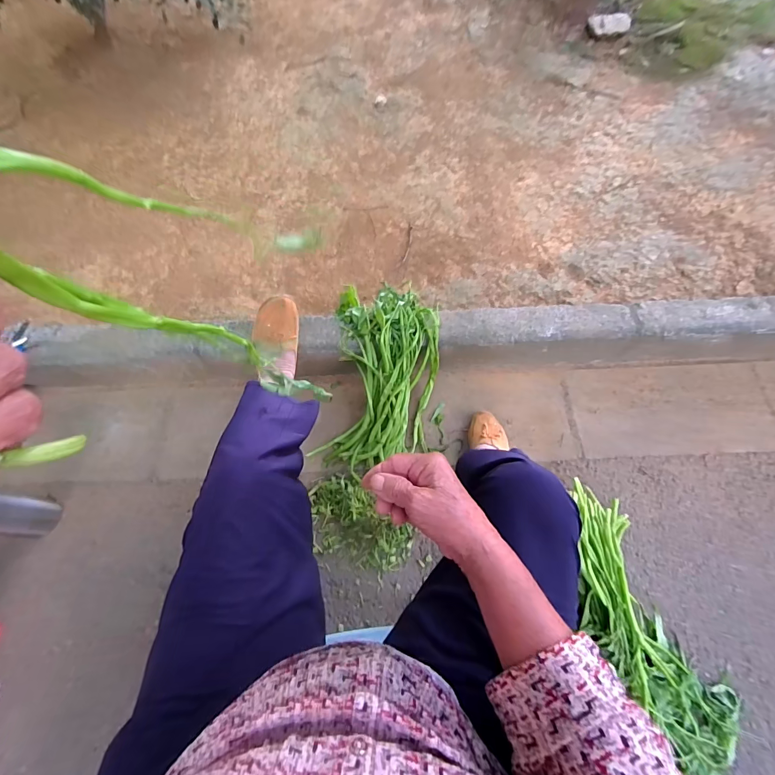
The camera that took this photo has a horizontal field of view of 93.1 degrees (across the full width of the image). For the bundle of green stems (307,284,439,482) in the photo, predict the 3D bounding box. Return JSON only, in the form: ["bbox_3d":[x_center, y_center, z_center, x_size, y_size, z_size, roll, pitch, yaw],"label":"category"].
[{"bbox_3d":[-0.011,-0.023,0.869,0.251,0.126,0.418,4,91,6],"label":"bundle of green stems"}]

